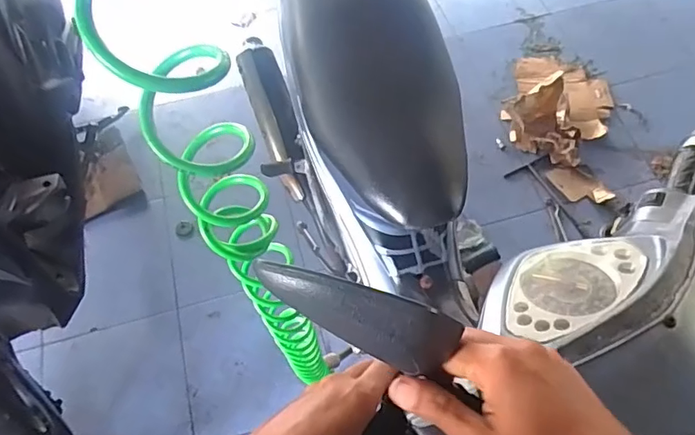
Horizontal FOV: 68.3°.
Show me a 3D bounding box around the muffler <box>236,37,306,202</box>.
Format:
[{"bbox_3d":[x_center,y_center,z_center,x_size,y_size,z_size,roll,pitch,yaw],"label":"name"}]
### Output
[{"bbox_3d":[-0.208,-0.283,1.401,0.118,0.107,0.486,-16,80,-6],"label":"muffler"}]

